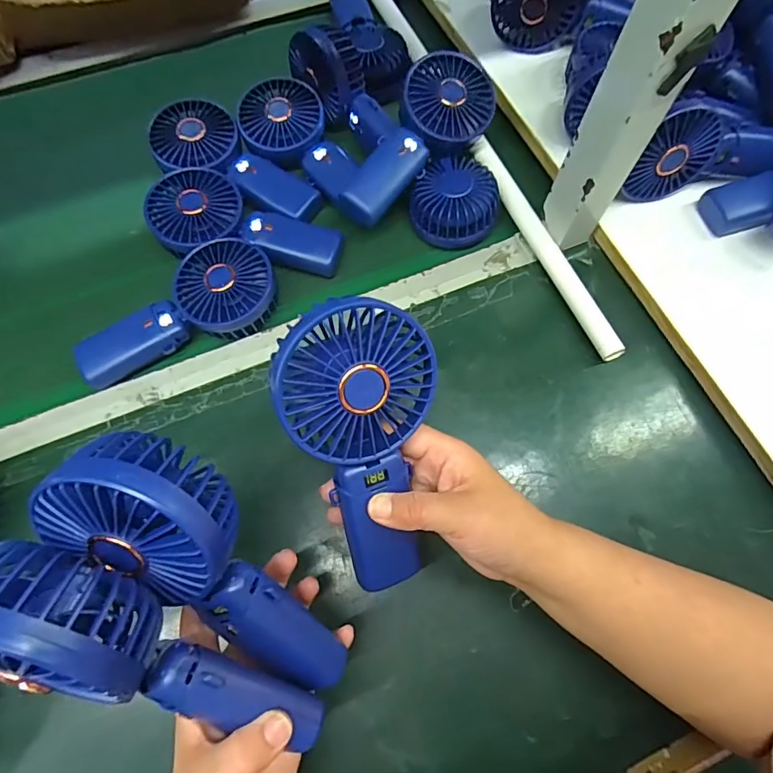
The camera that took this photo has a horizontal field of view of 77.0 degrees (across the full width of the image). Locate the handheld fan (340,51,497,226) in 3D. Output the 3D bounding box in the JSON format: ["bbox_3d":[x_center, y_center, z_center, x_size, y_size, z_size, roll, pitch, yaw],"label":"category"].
[{"bbox_3d":[0.029,-0.236,0.468,0.081,0.044,0.182,41,91,10],"label":"handheld fan"}]

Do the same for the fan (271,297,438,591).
[{"bbox_3d":[-0.008,0.039,0.278,0.081,0.034,0.177,-11,113,-6],"label":"fan"}]

